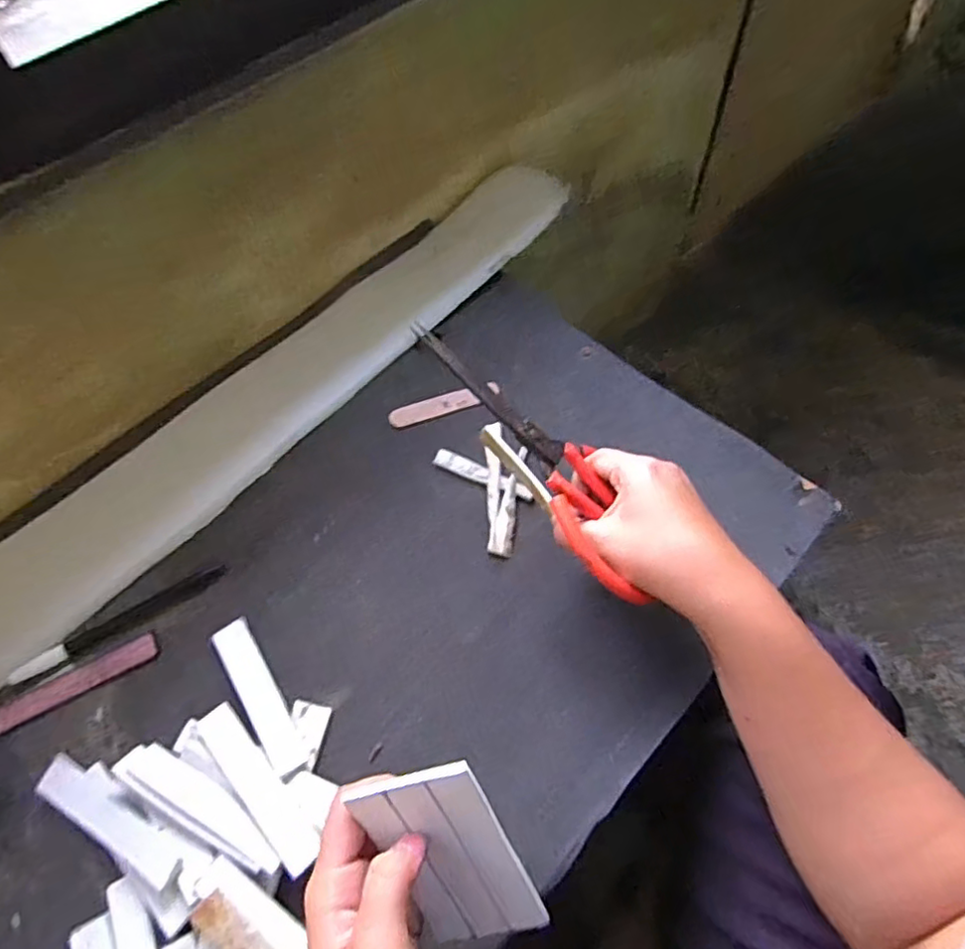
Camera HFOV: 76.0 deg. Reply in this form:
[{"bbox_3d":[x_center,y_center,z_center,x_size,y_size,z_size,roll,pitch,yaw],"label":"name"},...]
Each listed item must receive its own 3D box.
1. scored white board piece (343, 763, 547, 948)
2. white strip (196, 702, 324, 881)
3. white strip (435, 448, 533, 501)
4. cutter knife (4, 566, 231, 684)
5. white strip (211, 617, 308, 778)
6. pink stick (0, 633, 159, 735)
[{"bbox_3d":[-0.014,0.179,0.288,0.059,0.108,0.005,-19,20,12],"label":"scored white board piece"},{"bbox_3d":[-0.133,0.181,0.364,0.022,0.004,0.109,-32,59,-30],"label":"white strip"},{"bbox_3d":[0.001,0.001,0.468,0.081,0.004,0.014,23,65,14],"label":"white strip"},{"bbox_3d":[-0.250,0.100,0.428,0.143,0.010,0.015,-30,64,-13],"label":"cutter knife"},{"bbox_3d":[-0.144,0.140,0.398,0.023,0.004,0.108,-25,57,-23],"label":"white strip"},{"bbox_3d":[-0.269,0.137,0.411,0.103,0.007,0.019,-27,64,-12],"label":"pink stick"}]

